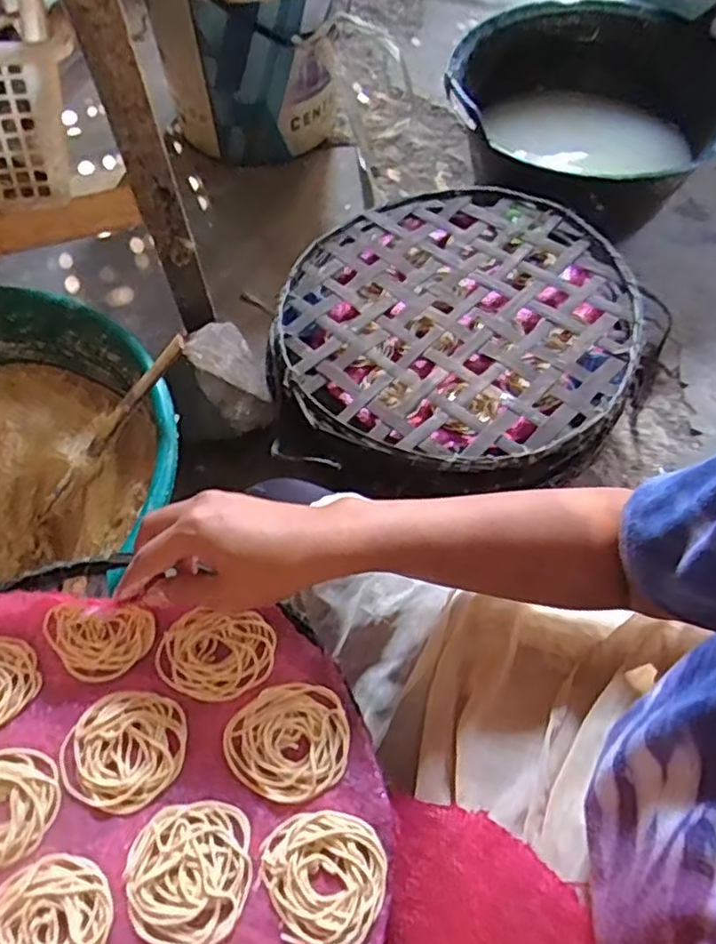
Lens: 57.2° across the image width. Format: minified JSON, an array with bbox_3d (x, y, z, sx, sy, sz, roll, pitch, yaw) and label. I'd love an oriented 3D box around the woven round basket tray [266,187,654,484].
[{"bbox_3d":[0.113,-0.179,0.771,0.391,0.066,0.405,1,62,-1],"label":"woven round basket tray"}]

